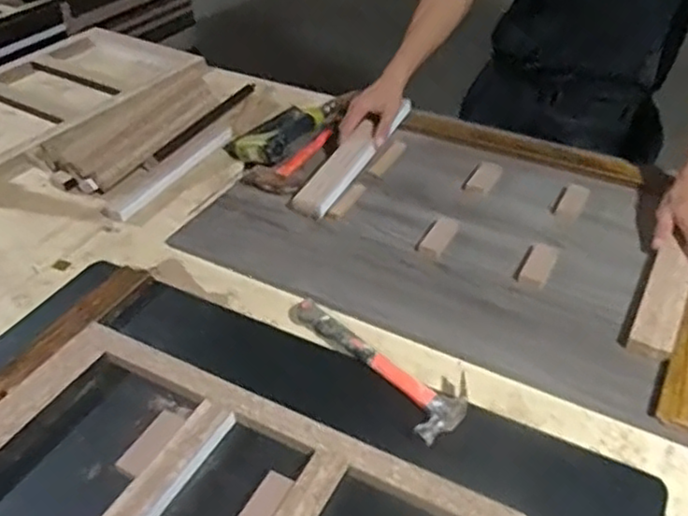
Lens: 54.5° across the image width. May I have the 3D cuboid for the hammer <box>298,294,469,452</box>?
[{"bbox_3d":[0.047,0.114,0.811,0.088,0.024,0.261,-26,43,-25],"label":"hammer"}]

